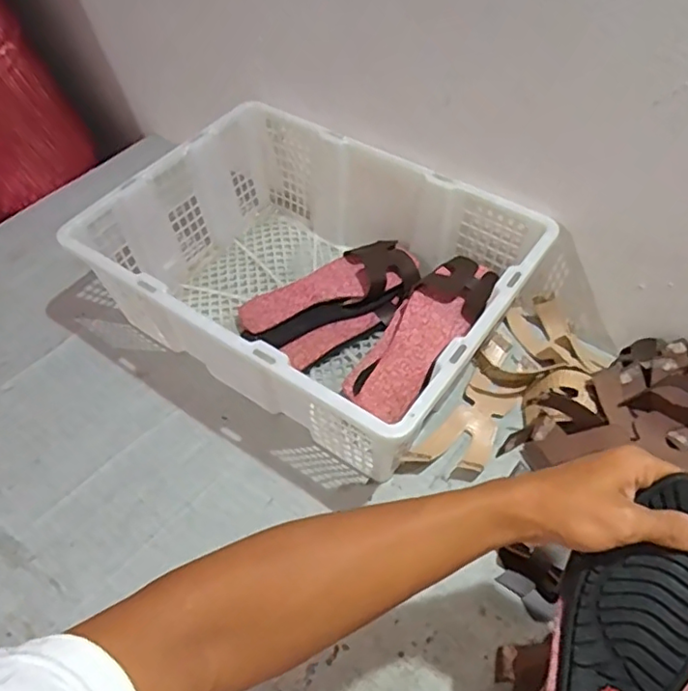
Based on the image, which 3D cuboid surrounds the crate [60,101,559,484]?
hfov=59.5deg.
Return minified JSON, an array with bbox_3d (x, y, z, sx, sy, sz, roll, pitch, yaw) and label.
[{"bbox_3d":[-0.040,-0.084,0.749,0.467,0.168,0.347,26,57,20],"label":"crate"}]

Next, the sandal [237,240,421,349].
[{"bbox_3d":[-0.024,-0.069,0.802,0.241,0.060,0.092,-21,55,-15],"label":"sandal"}]

